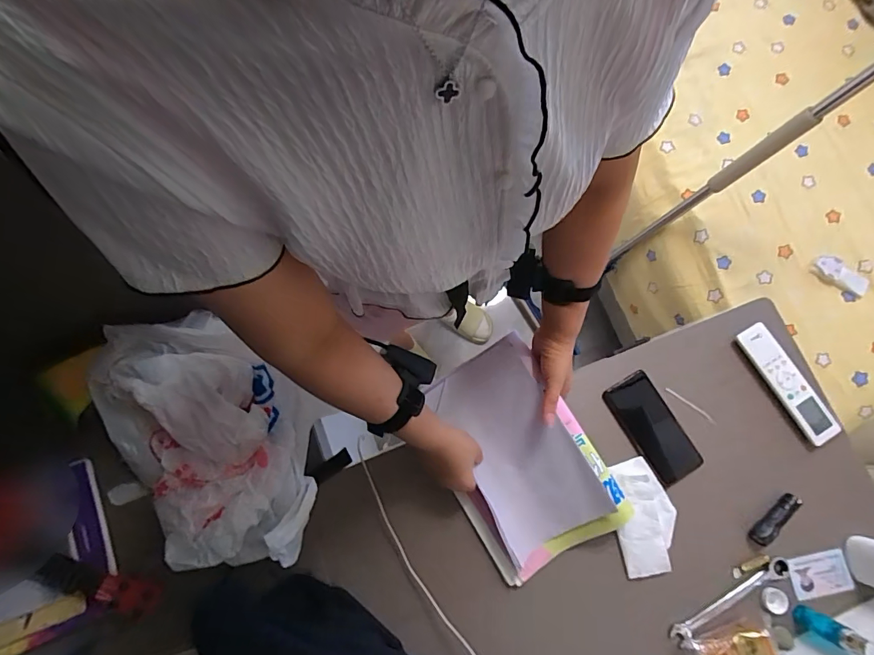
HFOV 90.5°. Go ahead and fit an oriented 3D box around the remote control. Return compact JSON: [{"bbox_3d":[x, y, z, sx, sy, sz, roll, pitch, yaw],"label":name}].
[{"bbox_3d":[0.552,0.085,0.684,0.046,0.022,0.197,-29,80,-6],"label":"remote control"}]

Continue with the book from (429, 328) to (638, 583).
[{"bbox_3d":[0.110,0.185,0.622,0.200,0.027,0.293,-33,82,10],"label":"book"}]

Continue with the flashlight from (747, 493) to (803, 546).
[{"bbox_3d":[0.494,0.280,0.631,0.026,0.022,0.088,39,81,7],"label":"flashlight"}]

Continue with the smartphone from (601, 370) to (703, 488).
[{"bbox_3d":[0.330,0.155,0.669,0.083,0.016,0.162,-29,80,-6],"label":"smartphone"}]

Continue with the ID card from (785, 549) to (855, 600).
[{"bbox_3d":[0.566,0.365,0.641,0.085,0.009,0.058,-10,78,1],"label":"ID card"}]

